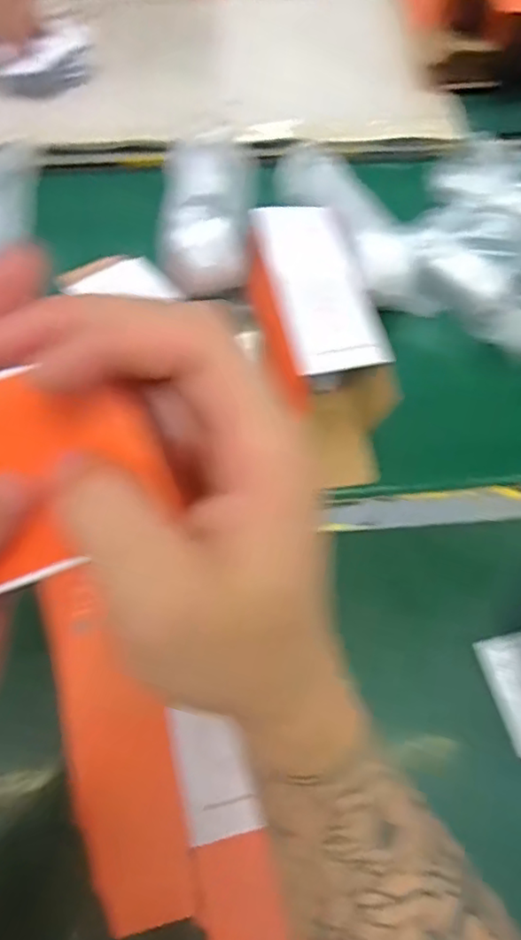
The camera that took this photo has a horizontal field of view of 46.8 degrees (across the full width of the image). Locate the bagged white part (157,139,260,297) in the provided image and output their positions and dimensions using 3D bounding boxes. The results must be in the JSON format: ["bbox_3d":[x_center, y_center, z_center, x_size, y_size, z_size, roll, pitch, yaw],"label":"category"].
[{"bbox_3d":[-0.045,-0.225,0.530,0.076,0.040,0.164,3,62,0],"label":"bagged white part"}]

